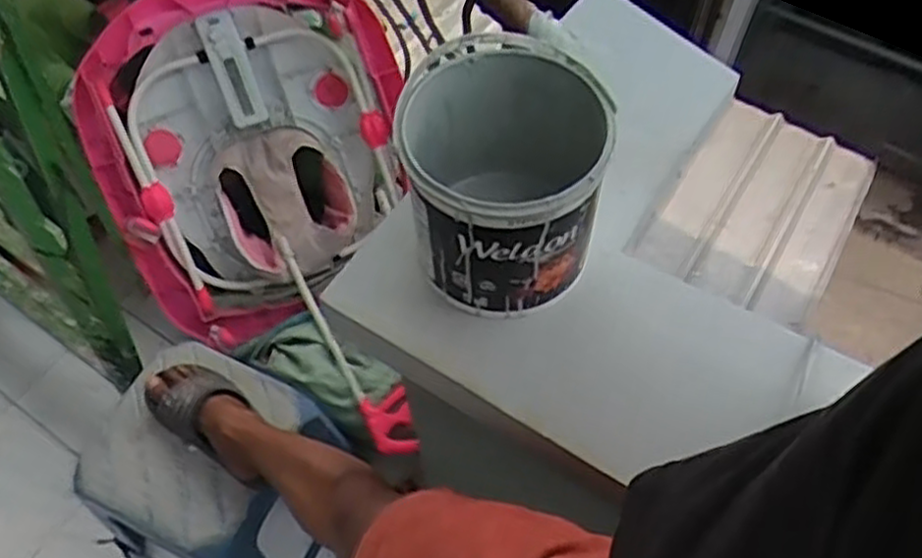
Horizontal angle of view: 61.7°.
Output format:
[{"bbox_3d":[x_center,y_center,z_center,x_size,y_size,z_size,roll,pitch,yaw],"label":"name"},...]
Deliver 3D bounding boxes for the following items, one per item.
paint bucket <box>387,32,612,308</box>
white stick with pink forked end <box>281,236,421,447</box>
[{"bbox_3d":[0.039,-0.094,0.751,0.187,0.202,0.201,3,60,2],"label":"paint bucket"},{"bbox_3d":[-0.224,0.126,1.468,0.094,0.060,0.477,-32,82,-16],"label":"white stick with pink forked end"}]

